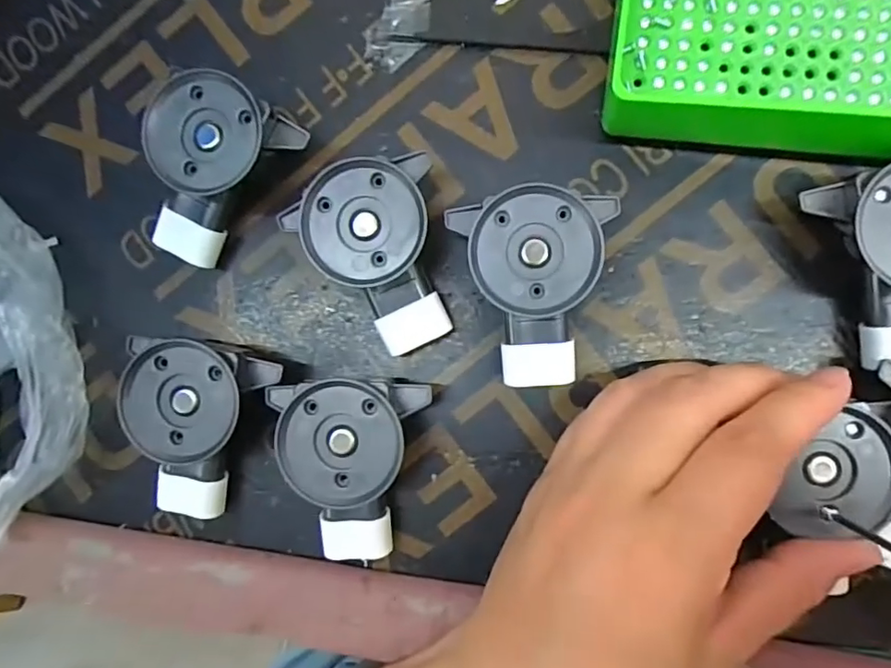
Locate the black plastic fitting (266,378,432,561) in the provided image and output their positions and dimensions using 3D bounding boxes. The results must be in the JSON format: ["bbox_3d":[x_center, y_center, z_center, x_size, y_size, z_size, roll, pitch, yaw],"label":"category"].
[{"bbox_3d":[-0.037,0.047,0.196,0.053,0.029,0.065,7,89,6],"label":"black plastic fitting"}]

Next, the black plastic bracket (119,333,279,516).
[{"bbox_3d":[-0.088,0.034,0.200,0.052,0.029,0.064,1,88,6],"label":"black plastic bracket"}]

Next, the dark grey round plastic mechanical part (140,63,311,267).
[{"bbox_3d":[-0.088,-0.060,0.206,0.044,0.034,0.065,38,92,6],"label":"dark grey round plastic mechanical part"}]

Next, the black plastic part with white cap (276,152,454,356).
[{"bbox_3d":[-0.025,-0.027,0.196,0.046,0.030,0.065,-10,87,5],"label":"black plastic part with white cap"}]

